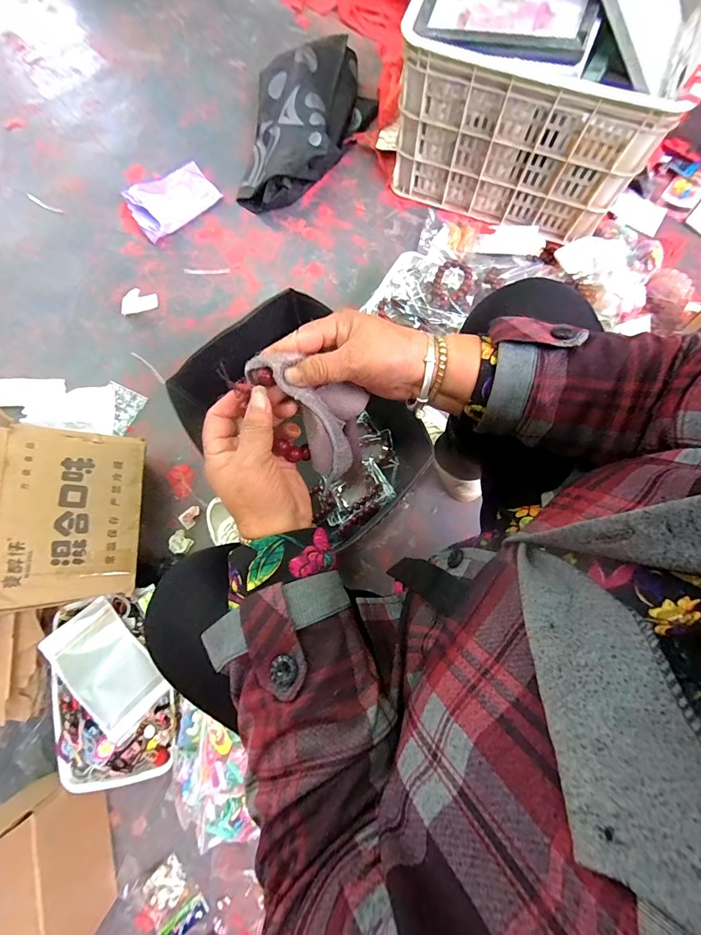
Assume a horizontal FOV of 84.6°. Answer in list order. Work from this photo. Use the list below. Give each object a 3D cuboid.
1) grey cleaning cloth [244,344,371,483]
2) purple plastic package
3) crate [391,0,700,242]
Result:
[{"bbox_3d":[-0.024,-0.049,0.329,0.070,0.129,0.031,-46,36,-8],"label":"grey cleaning cloth"},{"bbox_3d":[-0.439,-0.664,0.946,0.208,0.041,0.144,-36,80,-6],"label":"purple plastic package"},{"bbox_3d":[0.379,-0.767,0.798,0.492,0.325,0.353,23,79,6],"label":"crate"}]

